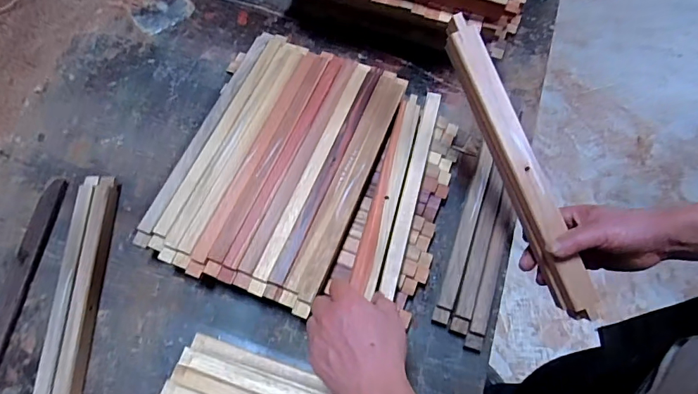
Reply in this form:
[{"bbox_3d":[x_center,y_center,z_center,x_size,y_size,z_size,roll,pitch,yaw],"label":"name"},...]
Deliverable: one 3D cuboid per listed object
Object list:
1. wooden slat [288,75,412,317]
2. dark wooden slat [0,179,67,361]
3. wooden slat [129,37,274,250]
[{"bbox_3d":[0.009,-0.022,0.573,0.023,0.018,0.355,20,68,9],"label":"wooden slat"},{"bbox_3d":[-0.435,0.112,0.581,0.031,0.009,0.290,5,67,2],"label":"dark wooden slat"},{"bbox_3d":[-0.195,-0.096,0.611,0.025,0.012,0.351,21,68,9],"label":"wooden slat"}]

